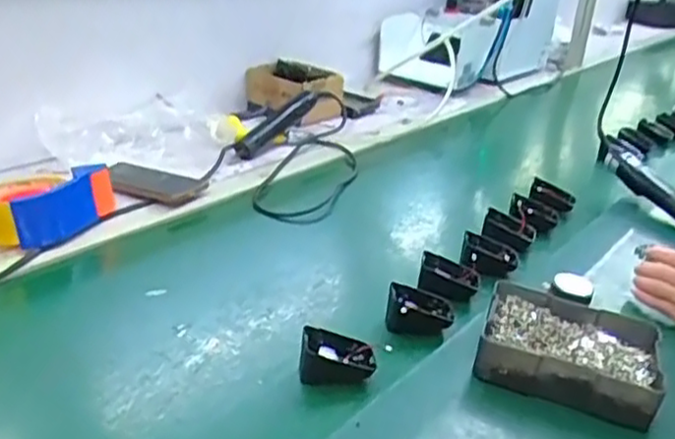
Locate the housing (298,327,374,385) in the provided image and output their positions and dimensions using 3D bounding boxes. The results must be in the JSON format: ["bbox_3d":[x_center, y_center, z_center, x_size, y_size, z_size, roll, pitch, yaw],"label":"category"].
[{"bbox_3d":[0.000,0.121,0.618,0.066,0.036,0.046,5,25,0],"label":"housing"}]

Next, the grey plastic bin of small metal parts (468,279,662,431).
[{"bbox_3d":[0.218,0.120,0.648,0.157,0.041,0.132,13,26,17],"label":"grey plastic bin of small metal parts"}]

